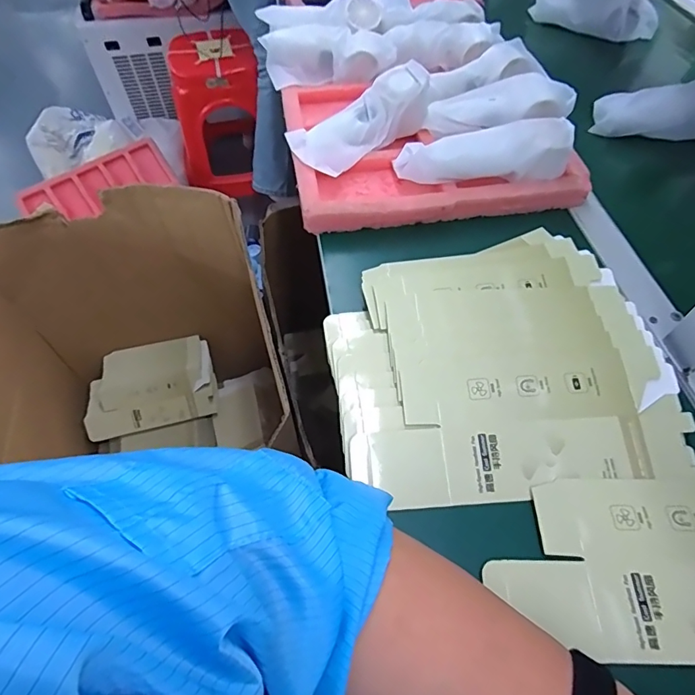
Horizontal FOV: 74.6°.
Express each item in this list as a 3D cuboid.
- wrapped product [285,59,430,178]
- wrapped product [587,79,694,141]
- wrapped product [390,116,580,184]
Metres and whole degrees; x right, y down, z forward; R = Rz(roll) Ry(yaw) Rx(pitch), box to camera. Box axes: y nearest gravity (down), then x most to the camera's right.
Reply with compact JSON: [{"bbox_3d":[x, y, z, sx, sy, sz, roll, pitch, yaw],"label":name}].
[{"bbox_3d":[0.019,-0.268,0.548,0.176,0.051,0.076,-34,62,-4],"label":"wrapped product"},{"bbox_3d":[0.441,-0.320,0.609,0.197,0.066,0.052,7,57,4],"label":"wrapped product"},{"bbox_3d":[0.152,-0.214,0.509,0.187,0.048,0.053,-7,57,-5],"label":"wrapped product"}]

